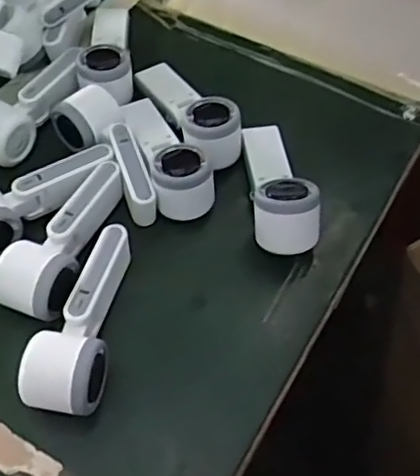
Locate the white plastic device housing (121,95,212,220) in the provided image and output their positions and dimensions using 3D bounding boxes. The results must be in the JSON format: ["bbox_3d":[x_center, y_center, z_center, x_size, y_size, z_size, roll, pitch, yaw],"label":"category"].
[{"bbox_3d":[-0.045,-0.092,0.629,0.059,0.052,0.166,-16,57,-13],"label":"white plastic device housing"}]

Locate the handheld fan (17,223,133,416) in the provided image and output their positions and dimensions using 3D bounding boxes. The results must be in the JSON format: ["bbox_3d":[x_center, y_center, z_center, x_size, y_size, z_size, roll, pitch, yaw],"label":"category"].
[{"bbox_3d":[-0.102,0.063,0.519,0.057,0.055,0.166,10,55,4],"label":"handheld fan"}]

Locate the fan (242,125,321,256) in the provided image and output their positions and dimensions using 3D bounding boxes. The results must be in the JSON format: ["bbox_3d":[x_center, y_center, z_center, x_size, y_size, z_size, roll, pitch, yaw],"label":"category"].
[{"bbox_3d":[0.065,-0.057,0.605,0.057,0.066,0.153,-3,55,-5],"label":"fan"}]

